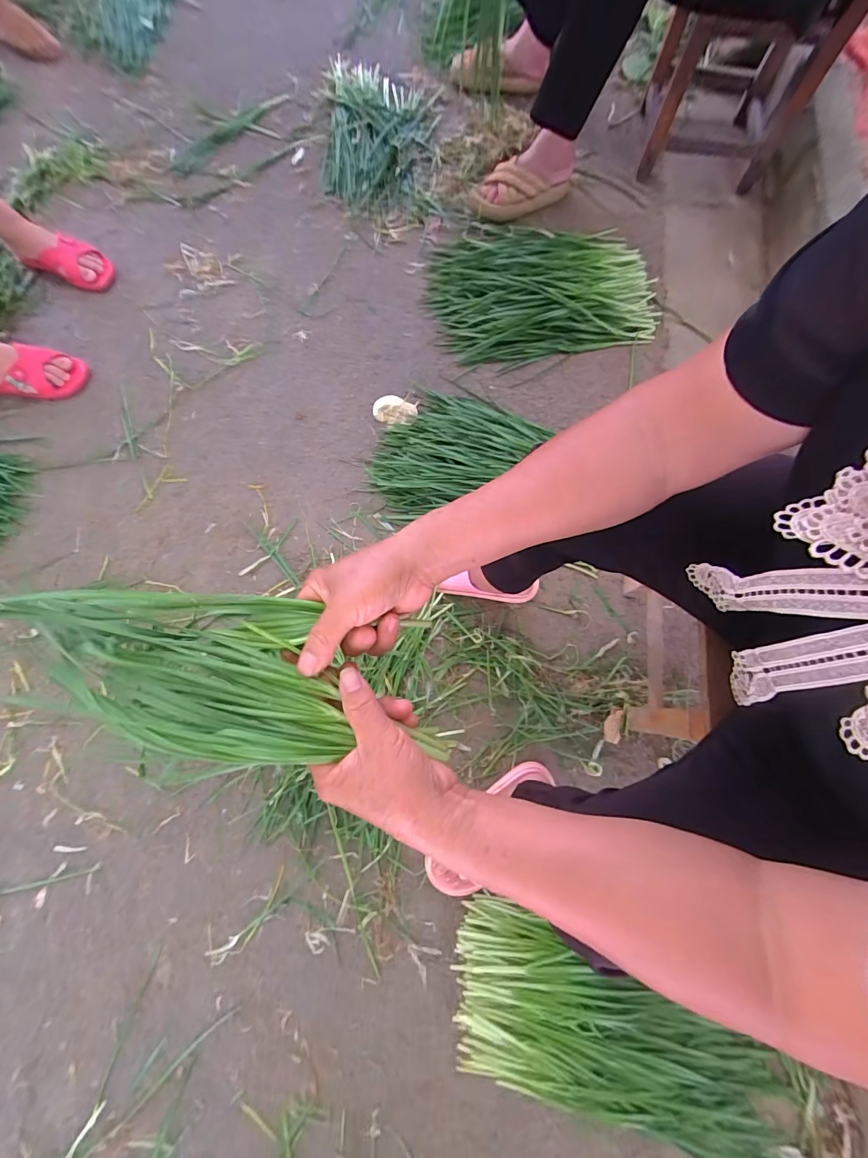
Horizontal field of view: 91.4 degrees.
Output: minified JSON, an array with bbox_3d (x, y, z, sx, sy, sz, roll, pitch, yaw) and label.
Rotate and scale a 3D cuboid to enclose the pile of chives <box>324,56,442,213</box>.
[{"bbox_3d":[-0.140,-1.109,1.053,0.282,0.043,0.529,5,75,1],"label":"pile of chives"}]

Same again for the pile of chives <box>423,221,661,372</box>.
[{"bbox_3d":[0.228,-0.662,0.934,0.486,0.049,0.382,-17,76,-4],"label":"pile of chives"}]

